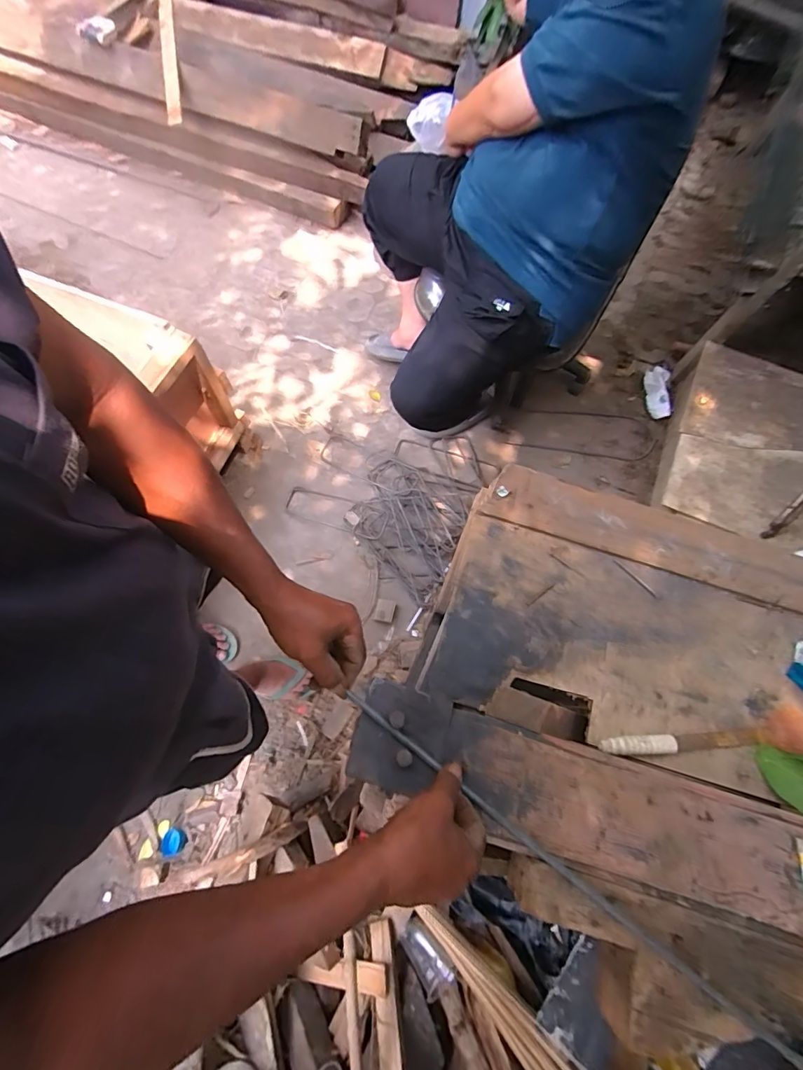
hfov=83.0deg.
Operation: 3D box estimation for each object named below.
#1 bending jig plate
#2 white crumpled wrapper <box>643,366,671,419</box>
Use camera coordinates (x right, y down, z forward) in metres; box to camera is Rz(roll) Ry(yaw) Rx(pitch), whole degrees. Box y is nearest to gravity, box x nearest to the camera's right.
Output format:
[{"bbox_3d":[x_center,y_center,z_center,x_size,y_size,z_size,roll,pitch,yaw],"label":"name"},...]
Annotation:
[{"bbox_3d":[0.000,0.211,0.471,0.092,0.027,0.099,16,72,4],"label":"bending jig plate"},{"bbox_3d":[0.898,-0.511,1.582,0.089,0.059,0.231,12,72,3],"label":"white crumpled wrapper"}]

